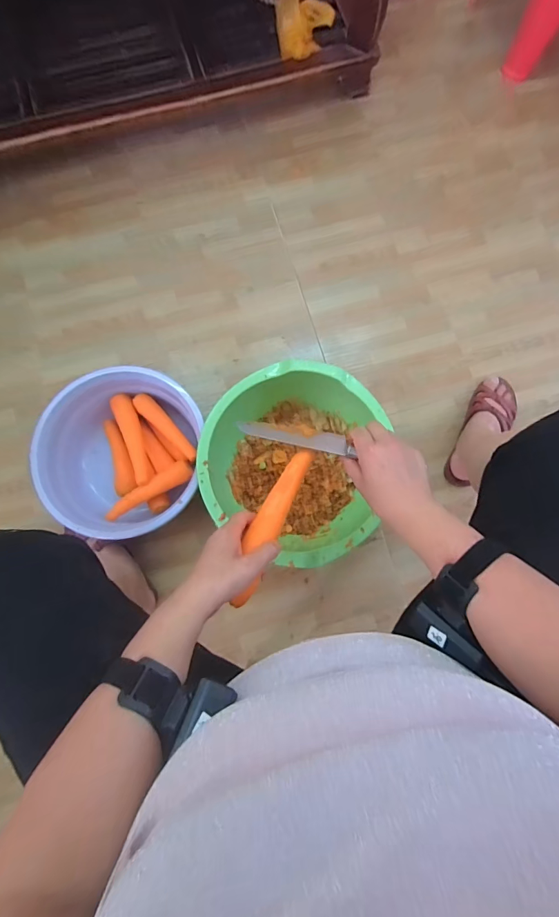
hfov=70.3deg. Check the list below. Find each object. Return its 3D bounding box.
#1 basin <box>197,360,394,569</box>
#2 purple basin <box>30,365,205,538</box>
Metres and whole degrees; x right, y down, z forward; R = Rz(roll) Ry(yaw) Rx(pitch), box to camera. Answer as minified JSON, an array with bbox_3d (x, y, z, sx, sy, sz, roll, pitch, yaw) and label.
[{"bbox_3d":[0.016,0.006,0.725,0.292,0.132,0.333,14,78,2],"label":"basin"},{"bbox_3d":[-0.280,-0.003,0.729,0.265,0.116,0.272,0,78,-1],"label":"purple basin"}]

